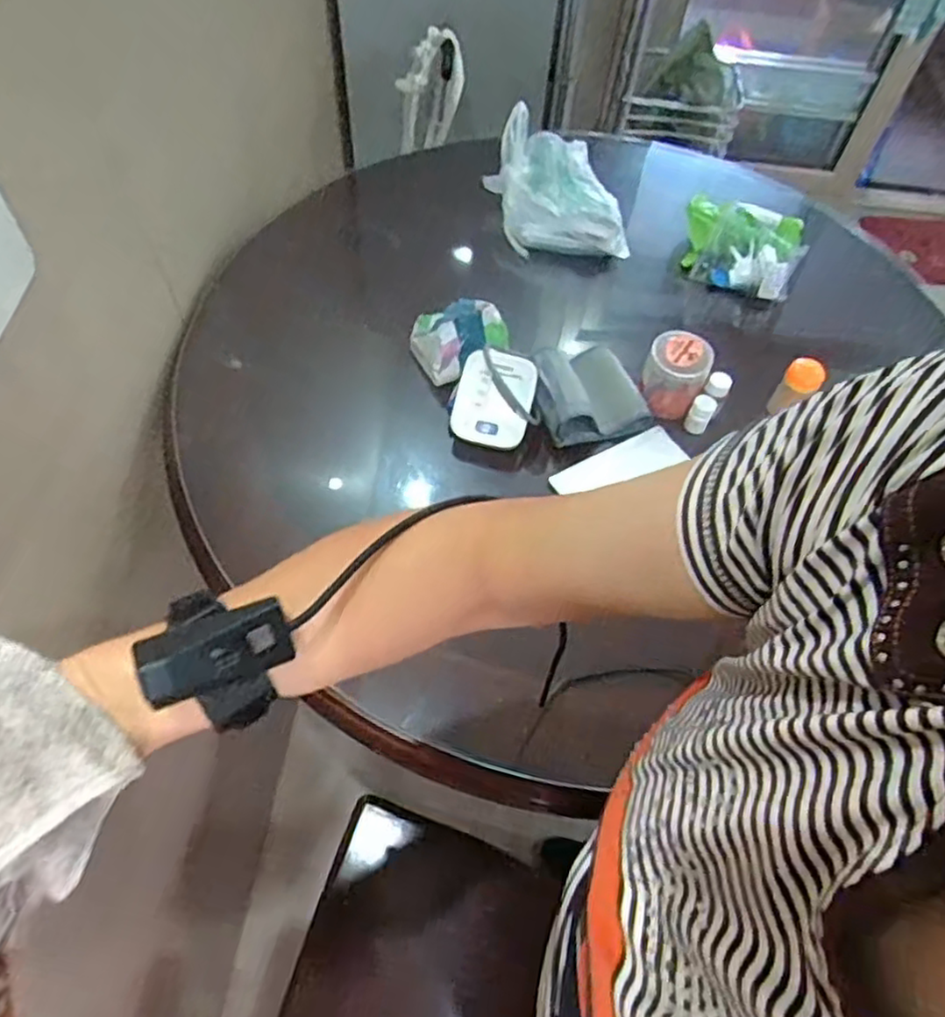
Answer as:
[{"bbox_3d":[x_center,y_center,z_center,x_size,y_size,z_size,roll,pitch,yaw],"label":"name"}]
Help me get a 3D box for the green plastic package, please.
[{"bbox_3d":[0.456,-0.450,1.173,0.189,0.084,0.154,14,58,5],"label":"green plastic package"}]

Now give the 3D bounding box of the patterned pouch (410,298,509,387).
[{"bbox_3d":[-0.016,-0.239,1.001,0.139,0.086,0.090,-4,58,-6],"label":"patterned pouch"}]

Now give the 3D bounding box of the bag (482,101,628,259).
[{"bbox_3d":[0.147,-0.552,1.205,0.239,0.157,0.218,2,58,-2],"label":"bag"}]

